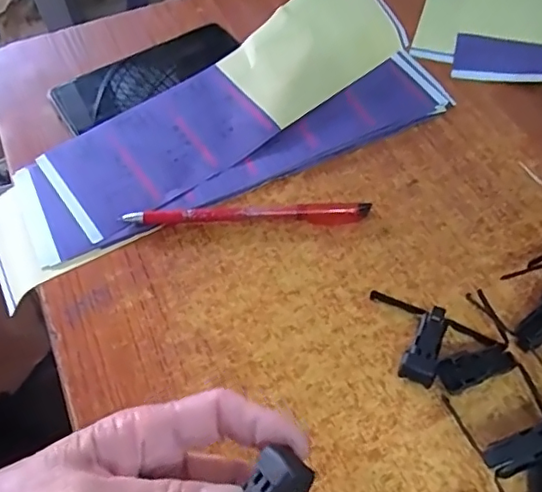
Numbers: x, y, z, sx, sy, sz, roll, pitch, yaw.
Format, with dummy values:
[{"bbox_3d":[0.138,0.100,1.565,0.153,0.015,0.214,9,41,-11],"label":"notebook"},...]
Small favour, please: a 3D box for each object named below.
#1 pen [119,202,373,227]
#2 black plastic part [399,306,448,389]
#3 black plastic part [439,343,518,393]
[{"bbox_3d":[-0.017,-0.024,0.403,0.174,0.010,0.018,0,56,3],"label":"pen"},{"bbox_3d":[0.094,0.060,0.339,0.020,0.014,0.047,18,59,14],"label":"black plastic part"},{"bbox_3d":[0.121,0.072,0.330,0.046,0.014,0.017,-17,57,-8],"label":"black plastic part"}]

